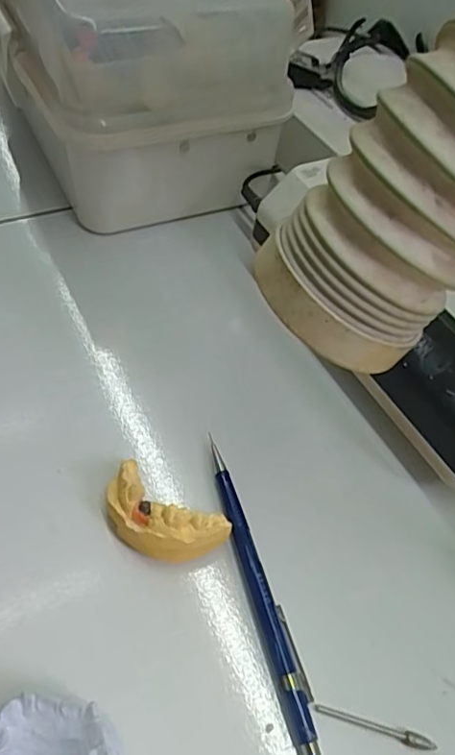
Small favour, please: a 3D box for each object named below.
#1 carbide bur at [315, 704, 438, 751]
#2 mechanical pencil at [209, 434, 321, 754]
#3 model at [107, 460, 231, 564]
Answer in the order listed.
[{"bbox_3d":[0.056,0.132,0.209,0.045,0.004,0.005,16,52,4],"label":"carbide bur"},{"bbox_3d":[0.014,0.088,0.235,0.012,0.010,0.133,-10,55,-15],"label":"mechanical pencil"},{"bbox_3d":[-0.029,0.062,0.238,0.054,0.022,0.026,28,54,13],"label":"model"}]

